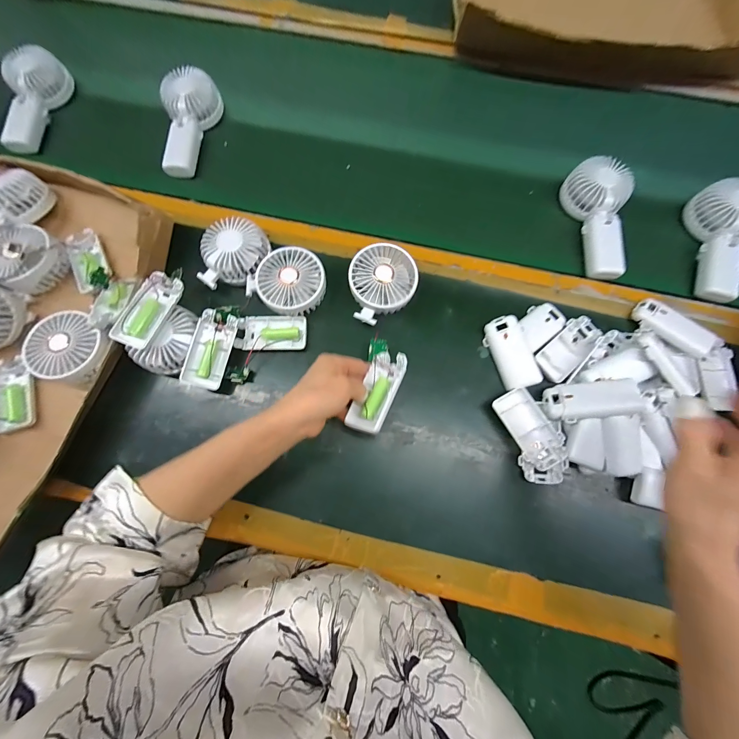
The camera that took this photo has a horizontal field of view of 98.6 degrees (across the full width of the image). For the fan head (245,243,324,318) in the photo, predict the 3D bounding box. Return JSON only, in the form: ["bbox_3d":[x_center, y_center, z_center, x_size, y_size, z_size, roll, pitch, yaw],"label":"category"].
[{"bbox_3d":[-0.103,-0.112,0.414,0.089,0.036,0.086,0,73,0],"label":"fan head"}]

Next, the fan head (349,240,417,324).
[{"bbox_3d":[0.017,-0.112,0.416,0.084,0.041,0.091,0,73,0],"label":"fan head"}]

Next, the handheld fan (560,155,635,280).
[{"bbox_3d":[0.328,-0.218,0.450,0.083,0.041,0.174,6,73,1],"label":"handheld fan"}]

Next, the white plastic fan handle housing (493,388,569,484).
[{"bbox_3d":[0.194,0.080,0.382,0.055,0.025,0.110,-21,74,-6],"label":"white plastic fan handle housing"}]

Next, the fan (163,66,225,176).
[{"bbox_3d":[-0.288,-0.387,0.507,0.082,0.060,0.167,0,73,0],"label":"fan"}]

